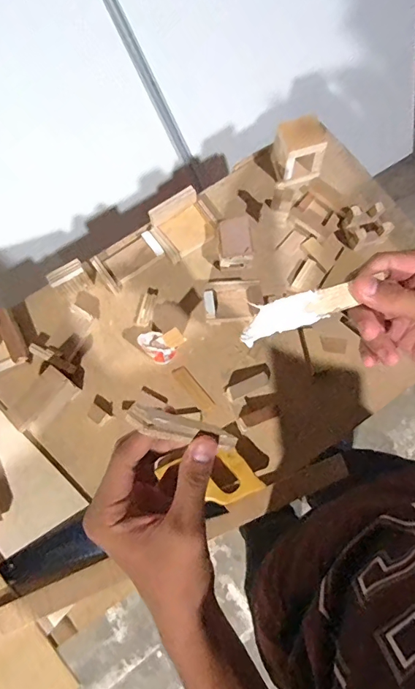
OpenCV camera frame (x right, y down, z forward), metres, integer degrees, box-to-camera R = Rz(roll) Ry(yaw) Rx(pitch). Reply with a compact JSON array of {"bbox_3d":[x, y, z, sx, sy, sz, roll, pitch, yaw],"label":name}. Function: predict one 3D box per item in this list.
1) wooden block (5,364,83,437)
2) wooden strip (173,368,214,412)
[{"bbox_3d":[-0.262,0.094,0.691,0.047,0.087,0.106,42,80,11],"label":"wooden block"},{"bbox_3d":[-0.025,0.078,0.746,0.023,0.006,0.091,-40,78,-8],"label":"wooden strip"}]

